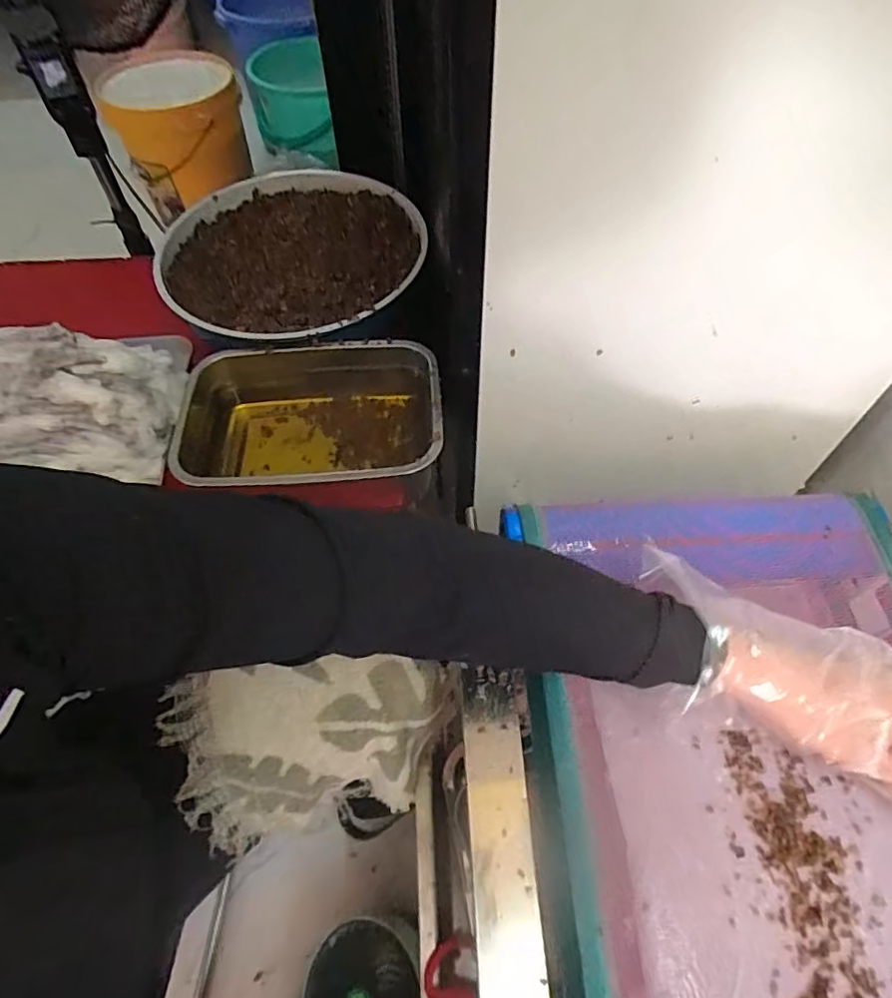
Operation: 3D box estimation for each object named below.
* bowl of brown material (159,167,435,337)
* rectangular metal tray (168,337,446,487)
[{"bbox_3d":[-0.153,-0.241,0.599,0.250,0.063,0.256,0,57,0],"label":"bowl of brown material"},{"bbox_3d":[-0.119,-0.054,0.504,0.227,0.081,0.145,-5,57,-3],"label":"rectangular metal tray"}]

